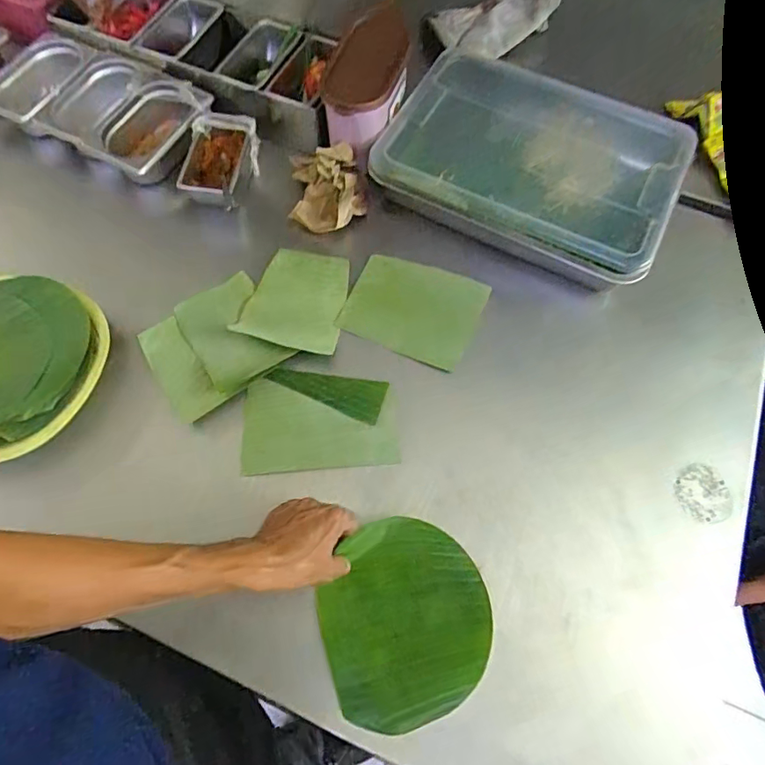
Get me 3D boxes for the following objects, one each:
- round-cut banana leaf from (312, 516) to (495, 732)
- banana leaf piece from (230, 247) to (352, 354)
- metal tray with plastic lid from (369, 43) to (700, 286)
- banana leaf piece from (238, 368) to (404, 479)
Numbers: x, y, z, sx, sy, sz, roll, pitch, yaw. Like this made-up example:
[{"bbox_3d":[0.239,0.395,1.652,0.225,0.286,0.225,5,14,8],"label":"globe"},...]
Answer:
[{"bbox_3d":[0.023,0.237,0.526,0.167,0.010,0.184,-17,68,-9],"label":"round-cut banana leaf"},{"bbox_3d":[-0.114,-0.109,0.661,0.127,0.020,0.138,9,66,2],"label":"banana leaf piece"},{"bbox_3d":[0.210,-0.316,0.733,0.389,0.083,0.303,23,68,8],"label":"metal tray with plastic lid"},{"bbox_3d":[-0.075,0.044,0.612,0.175,0.014,0.119,-4,67,-3],"label":"banana leaf piece"}]

